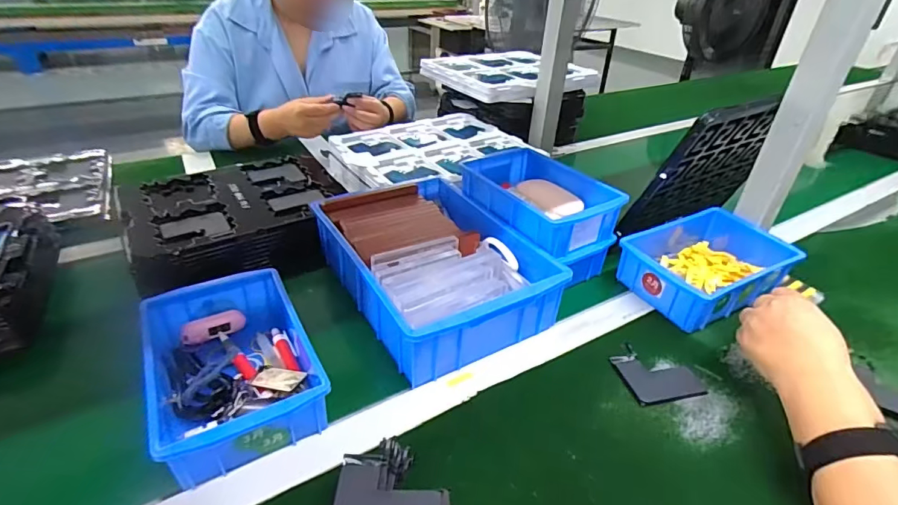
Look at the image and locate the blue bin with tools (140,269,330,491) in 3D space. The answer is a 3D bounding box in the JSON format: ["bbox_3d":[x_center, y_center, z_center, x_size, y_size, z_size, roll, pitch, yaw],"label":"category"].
[{"bbox_3d":[-0.211,0.107,0.453,0.132,0.061,0.199,-15,38,-26],"label":"blue bin with tools"}]

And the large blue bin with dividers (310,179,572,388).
[{"bbox_3d":[-0.022,0.013,0.569,0.192,0.079,0.276,-17,39,-29],"label":"large blue bin with dividers"}]

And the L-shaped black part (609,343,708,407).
[{"bbox_3d":[0.222,0.128,0.505,0.084,0.004,0.078,-5,34,-13],"label":"L-shaped black part"}]

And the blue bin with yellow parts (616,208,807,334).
[{"bbox_3d":[0.331,0.016,0.612,0.198,0.066,0.139,-15,38,-26],"label":"blue bin with yellow parts"}]

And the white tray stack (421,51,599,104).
[{"bbox_3d":[0.133,-0.408,1.065,0.332,0.037,0.300,-20,40,-31],"label":"white tray stack"}]

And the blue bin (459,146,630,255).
[{"bbox_3d":[0.113,-0.071,0.622,0.127,0.058,0.191,-18,39,-30],"label":"blue bin"}]

